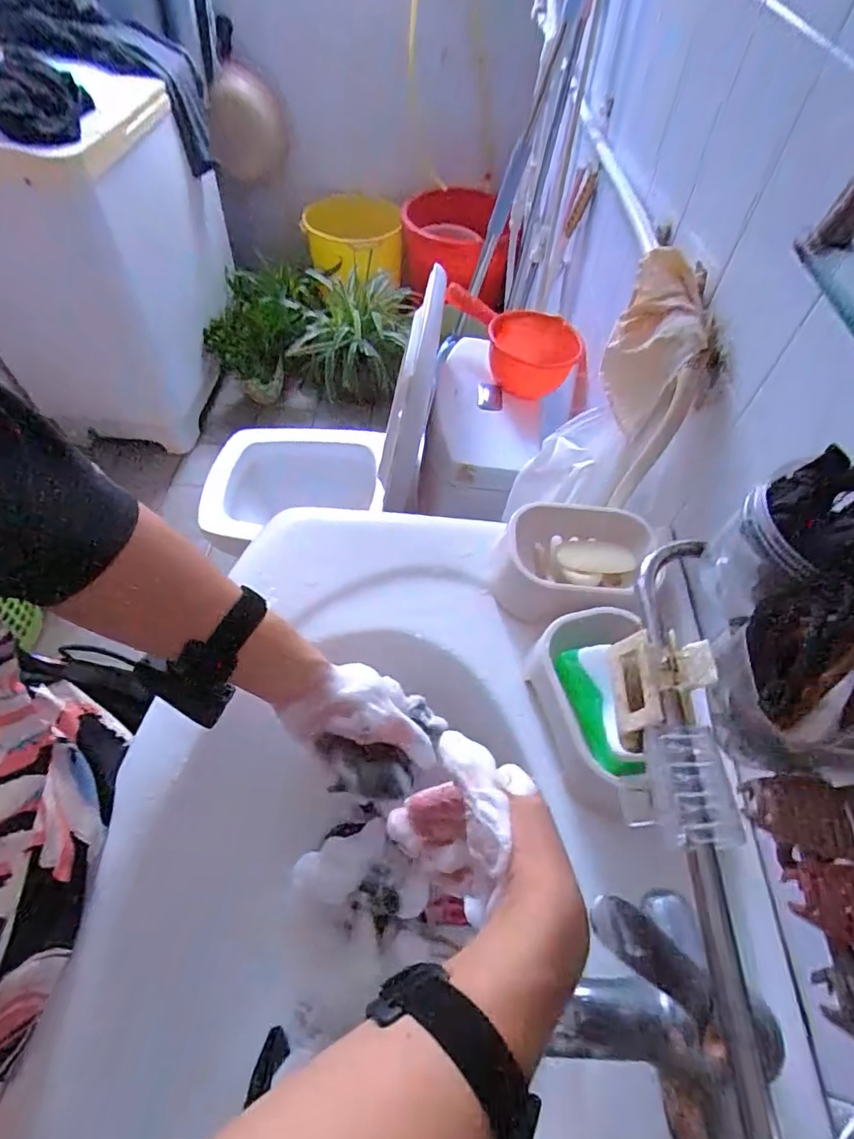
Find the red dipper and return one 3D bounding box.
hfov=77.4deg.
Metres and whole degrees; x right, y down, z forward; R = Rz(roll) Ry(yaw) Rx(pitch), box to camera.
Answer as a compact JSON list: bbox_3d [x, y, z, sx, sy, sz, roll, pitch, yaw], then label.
[{"bbox_3d":[0.156,-0.438,1.042,0.269,0.108,0.128,17,58,9],"label":"red dipper"}]

